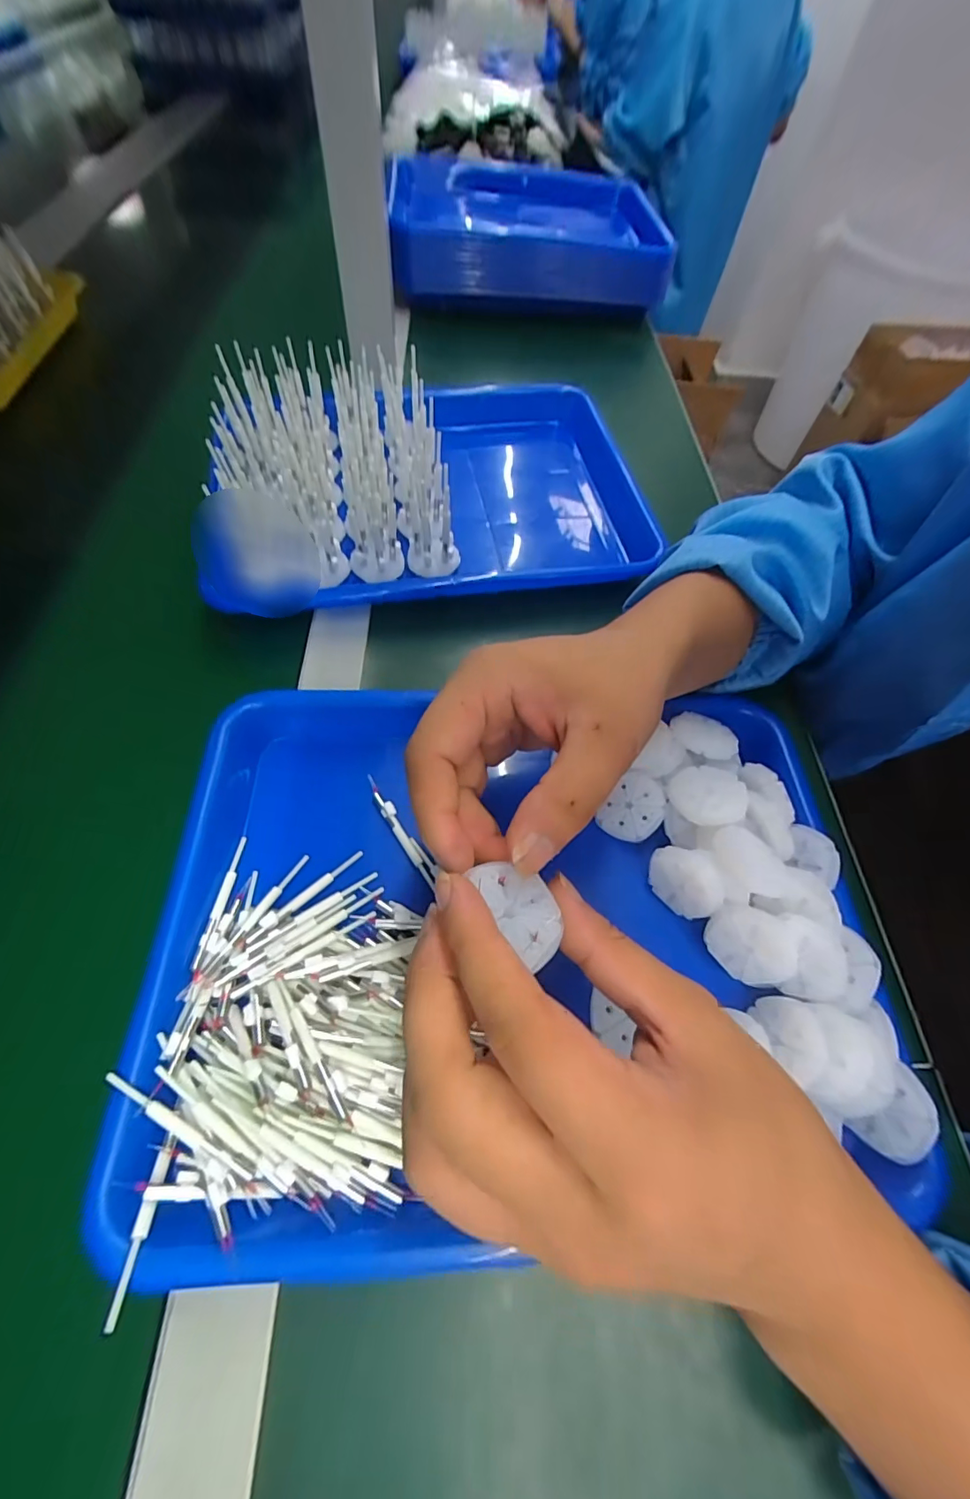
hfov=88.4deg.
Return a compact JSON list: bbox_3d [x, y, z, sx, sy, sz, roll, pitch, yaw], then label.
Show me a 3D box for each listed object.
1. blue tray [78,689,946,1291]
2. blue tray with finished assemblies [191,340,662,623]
[{"bbox_3d":[0.012,0.079,0.244,0.322,0.050,0.242,0,60,-4],"label":"blue tray"},{"bbox_3d":[-0.020,-0.222,0.392,0.323,0.082,0.235,-6,61,-8],"label":"blue tray with finished assemblies"}]

